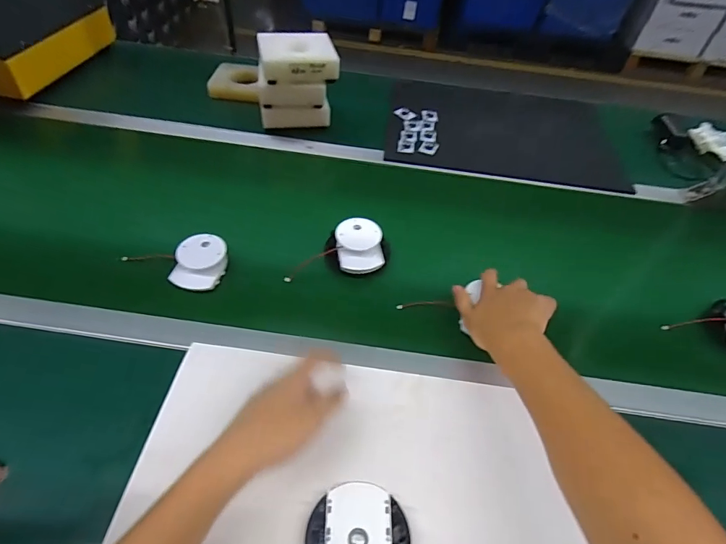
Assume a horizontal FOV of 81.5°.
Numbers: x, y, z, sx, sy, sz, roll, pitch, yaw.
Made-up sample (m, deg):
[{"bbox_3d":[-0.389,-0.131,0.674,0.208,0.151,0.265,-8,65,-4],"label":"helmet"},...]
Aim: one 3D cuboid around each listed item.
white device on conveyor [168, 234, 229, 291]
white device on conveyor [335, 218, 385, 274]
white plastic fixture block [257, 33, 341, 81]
[{"bbox_3d":[-0.227,-0.013,0.586,0.062,0.036,0.082,9,48,3],"label":"white device on conveyor"},{"bbox_3d":[-0.006,-0.041,0.618,0.065,0.035,0.082,-5,49,-10],"label":"white device on conveyor"},{"bbox_3d":[-0.124,-0.406,0.799,0.144,0.046,0.112,-7,49,-12],"label":"white plastic fixture block"}]

